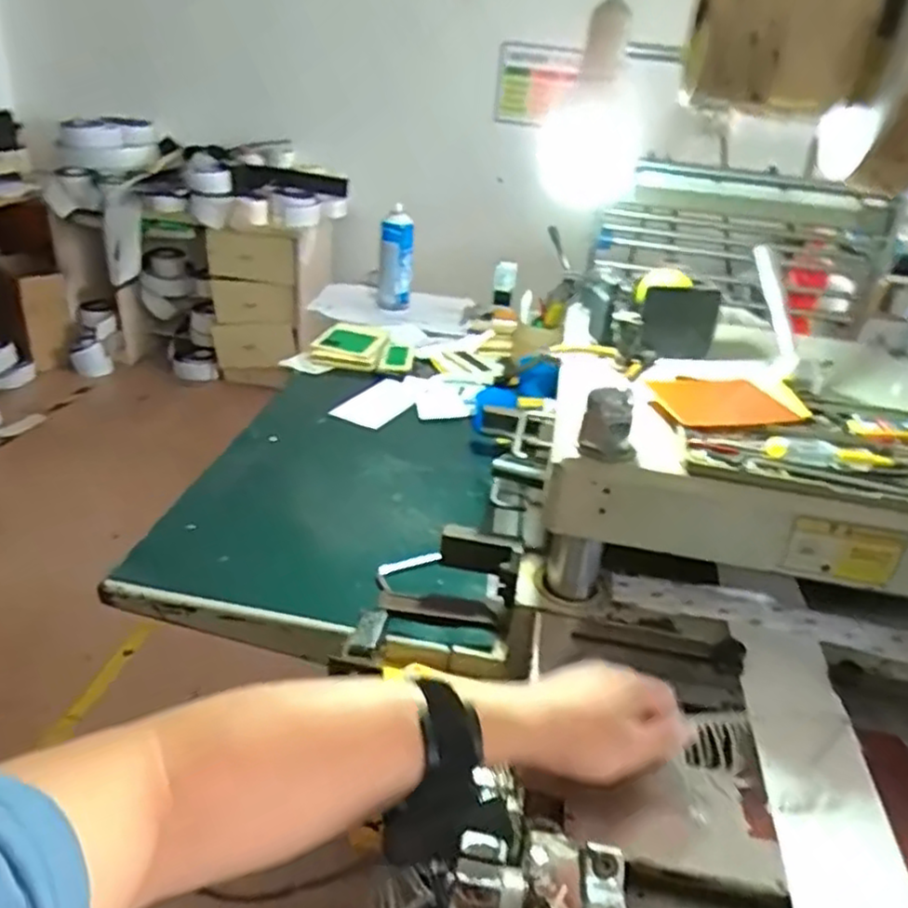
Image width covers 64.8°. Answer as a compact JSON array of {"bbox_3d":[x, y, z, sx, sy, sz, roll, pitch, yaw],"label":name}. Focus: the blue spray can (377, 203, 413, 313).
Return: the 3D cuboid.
[{"bbox_3d":[-0.120,-0.397,1.471,0.069,0.193,0.071,5,30,-3],"label":"blue spray can"}]

